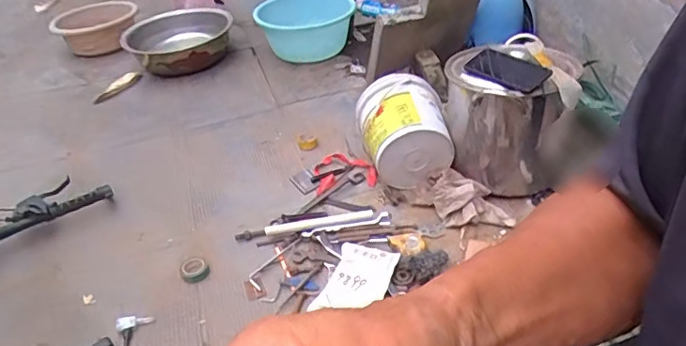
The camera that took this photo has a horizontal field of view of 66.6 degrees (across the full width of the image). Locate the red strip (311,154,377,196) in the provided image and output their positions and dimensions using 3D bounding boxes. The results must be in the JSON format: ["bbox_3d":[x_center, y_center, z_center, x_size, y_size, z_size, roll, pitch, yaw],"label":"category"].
[{"bbox_3d":[0.000,-0.004,1.312,0.156,0.032,0.132,-9,35,-7],"label":"red strip"}]

